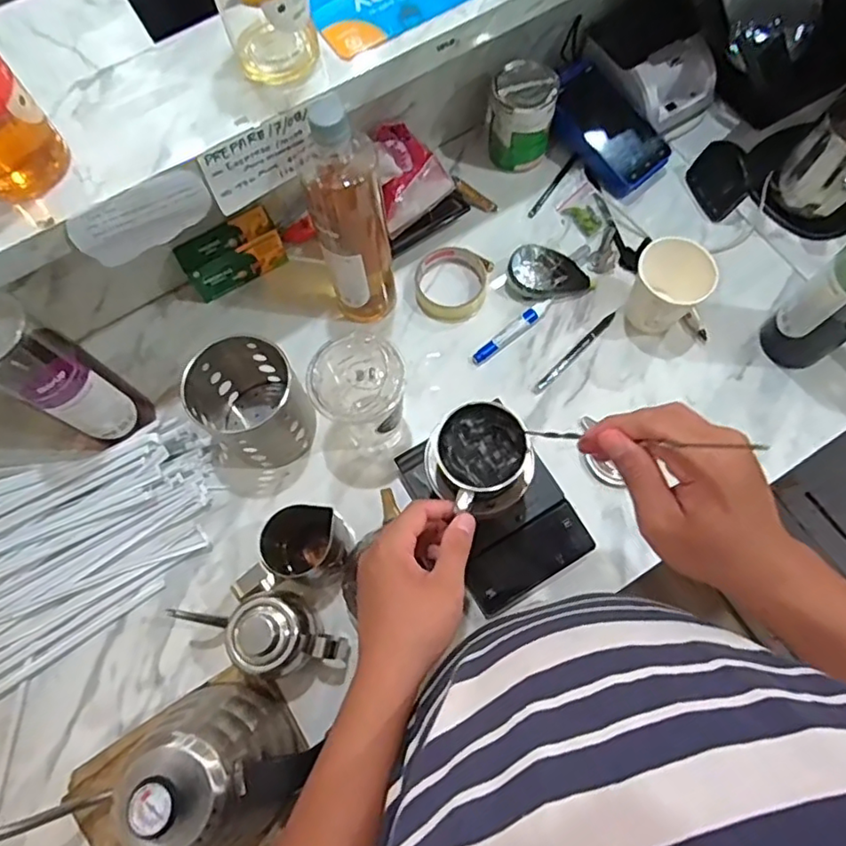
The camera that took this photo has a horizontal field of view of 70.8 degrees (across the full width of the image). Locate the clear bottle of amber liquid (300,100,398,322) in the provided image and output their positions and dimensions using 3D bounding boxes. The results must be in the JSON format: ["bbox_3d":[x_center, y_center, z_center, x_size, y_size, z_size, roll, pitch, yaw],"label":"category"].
[{"bbox_3d":[-0.070,-0.193,0.590,0.070,0.267,0.074,-6,72,-1],"label":"clear bottle of amber liquid"}]

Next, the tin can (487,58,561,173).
[{"bbox_3d":[0.118,-0.370,0.719,0.075,0.115,0.070,0,72,1],"label":"tin can"}]

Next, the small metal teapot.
[{"bbox_3d":[-0.141,0.192,0.547,0.138,0.110,0.070,3,71,3],"label":"small metal teapot"}]

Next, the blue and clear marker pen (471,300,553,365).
[{"bbox_3d":[0.104,-0.107,0.688,0.114,0.015,0.015,-39,76,-10],"label":"blue and clear marker pen"}]

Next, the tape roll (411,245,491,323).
[{"bbox_3d":[0.034,-0.165,0.706,0.087,0.022,0.088,0,72,1],"label":"tape roll"}]

